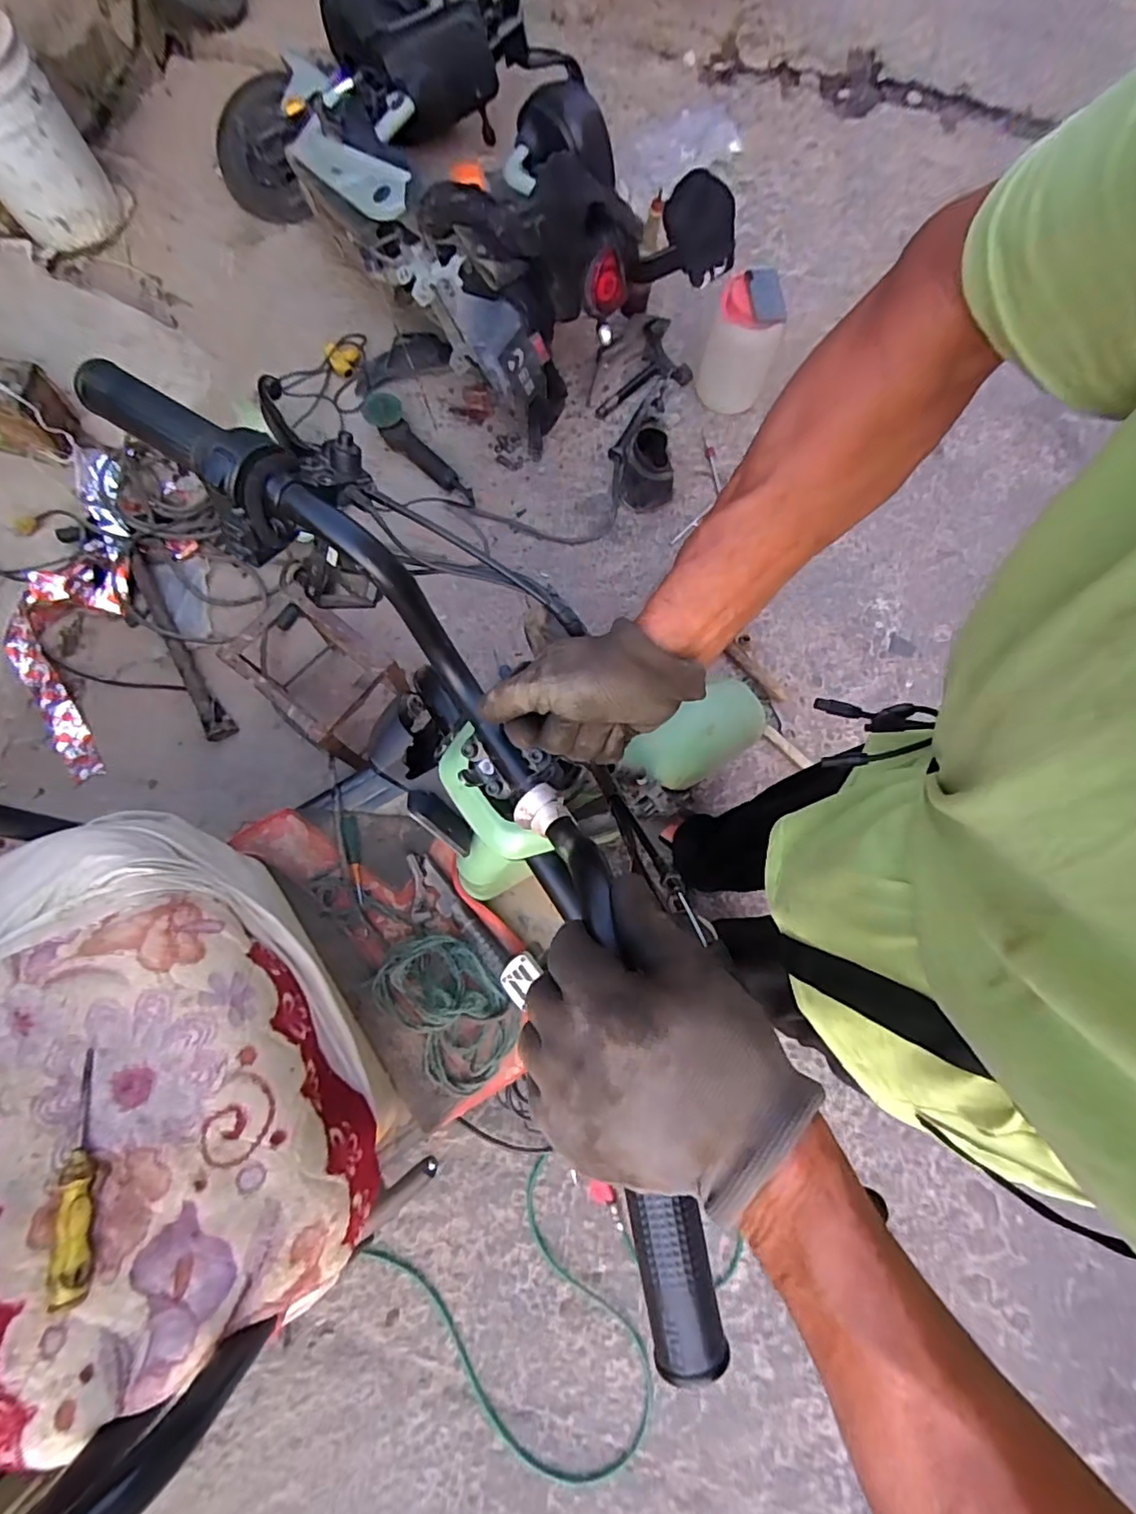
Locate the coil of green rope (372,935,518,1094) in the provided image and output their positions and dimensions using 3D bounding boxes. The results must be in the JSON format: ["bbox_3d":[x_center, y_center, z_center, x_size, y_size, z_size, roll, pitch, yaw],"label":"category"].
[{"bbox_3d":[-0.194,0.410,0.963,0.171,0.077,0.248,-35,79,-11],"label":"coil of green rope"}]

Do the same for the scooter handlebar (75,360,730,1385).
[{"bbox_3d":[-0.081,-0.004,0.378,0.133,0.180,0.638,-32,85,-8],"label":"scooter handlebar"}]

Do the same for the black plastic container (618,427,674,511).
[{"bbox_3d":[0.202,-0.720,1.504,0.130,0.185,0.111,11,76,1],"label":"black plastic container"}]

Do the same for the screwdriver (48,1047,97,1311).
[{"bbox_3d":[-0.459,0.390,0.559,0.026,0.021,0.201,-14,64,-5],"label":"screwdriver"}]

